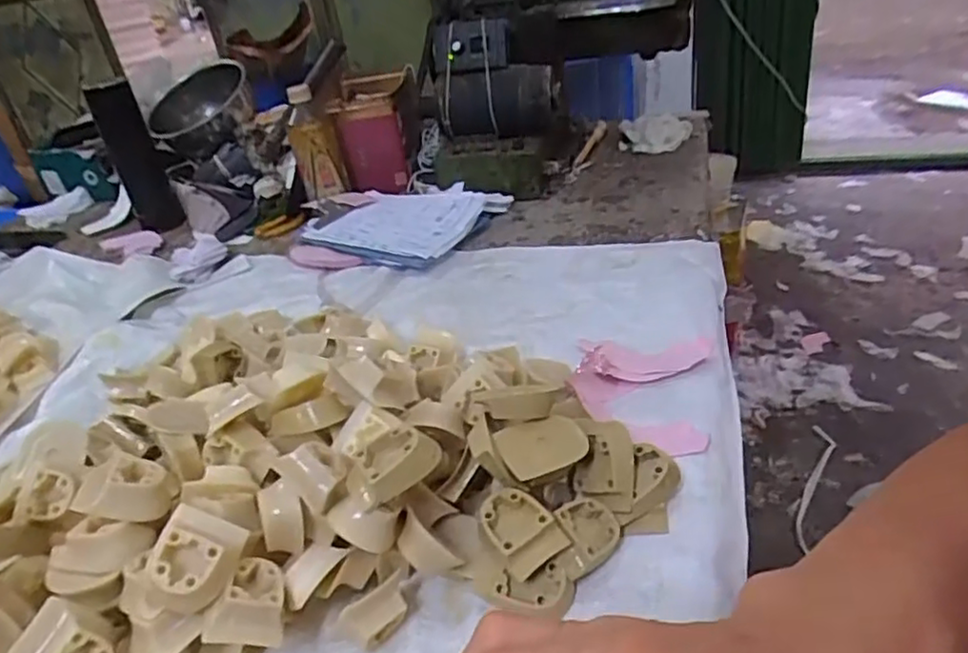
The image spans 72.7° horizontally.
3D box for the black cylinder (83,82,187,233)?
[{"bbox_3d":[-0.521,-0.253,0.989,0.067,0.212,0.054,-21,33,-20],"label":"black cylinder"}]

